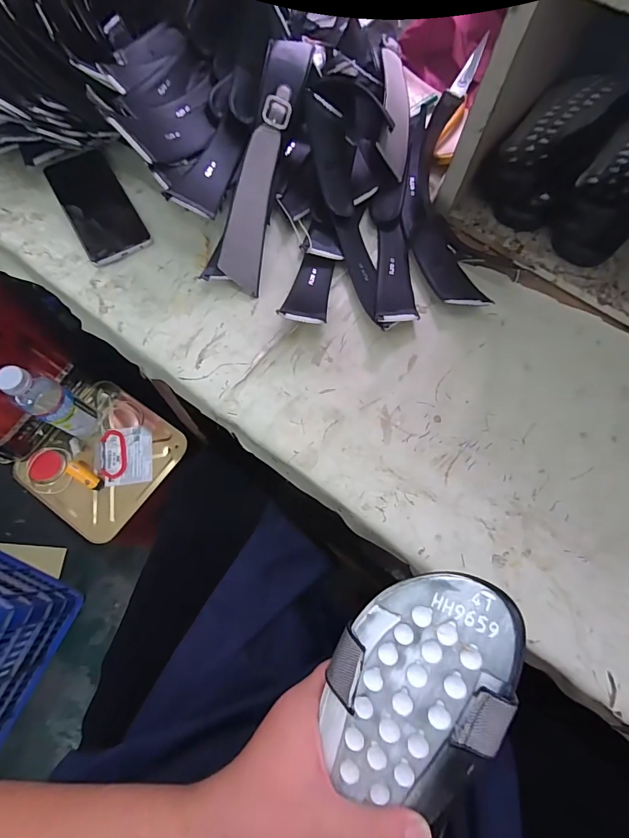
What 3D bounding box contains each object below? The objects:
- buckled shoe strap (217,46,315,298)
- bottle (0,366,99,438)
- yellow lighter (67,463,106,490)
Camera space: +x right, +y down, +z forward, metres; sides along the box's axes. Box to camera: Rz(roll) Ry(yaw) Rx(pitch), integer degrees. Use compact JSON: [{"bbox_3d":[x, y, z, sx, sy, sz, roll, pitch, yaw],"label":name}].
[{"bbox_3d":[-0.055,-0.277,0.426,0.044,0.022,0.268,13,92,3],"label":"buckled shoe strap"},{"bbox_3d":[-0.431,-0.025,0.646,0.054,0.206,0.062,26,72,8],"label":"bottle"},{"bbox_3d":[-0.414,0.103,0.705,0.073,0.017,0.021,29,73,9],"label":"yellow lighter"}]

